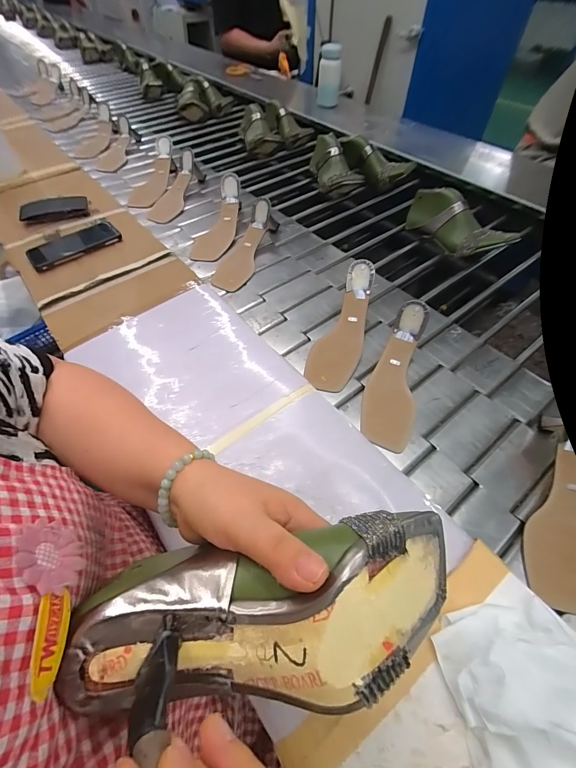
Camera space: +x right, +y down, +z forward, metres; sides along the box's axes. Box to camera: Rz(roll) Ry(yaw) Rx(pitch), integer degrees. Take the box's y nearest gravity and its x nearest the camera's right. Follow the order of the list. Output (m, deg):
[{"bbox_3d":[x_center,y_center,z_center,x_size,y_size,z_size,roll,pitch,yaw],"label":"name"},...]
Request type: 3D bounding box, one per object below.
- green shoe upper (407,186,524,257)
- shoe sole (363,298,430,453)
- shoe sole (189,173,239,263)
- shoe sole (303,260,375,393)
[{"bbox_3d":[0.354,-0.334,0.681,0.067,0.094,0.223,-32,59,-20],"label":"green shoe upper"},{"bbox_3d":[0.160,-0.014,0.477,0.070,0.038,0.222,15,76,9],"label":"shoe sole"},{"bbox_3d":[-0.157,-0.369,0.730,0.079,0.034,0.231,15,80,8],"label":"shoe sole"},{"bbox_3d":[0.092,-0.095,0.526,0.074,0.025,0.230,18,77,11],"label":"shoe sole"}]

